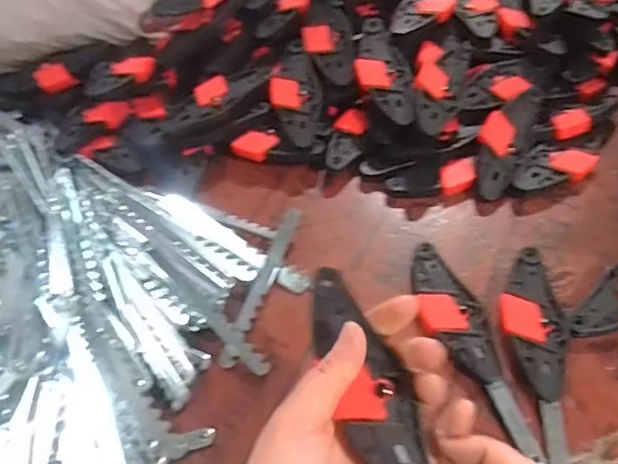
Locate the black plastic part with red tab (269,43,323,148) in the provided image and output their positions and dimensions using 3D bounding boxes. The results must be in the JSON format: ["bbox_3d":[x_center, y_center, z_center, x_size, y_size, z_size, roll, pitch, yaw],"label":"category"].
[{"bbox_3d":[-0.013,-0.140,0.555,0.049,0.020,0.117,-5,70,0],"label":"black plastic part with red tab"}]

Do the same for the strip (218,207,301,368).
[{"bbox_3d":[-0.037,0.041,0.458,0.015,0.008,0.148,22,61,1],"label":"strip"}]

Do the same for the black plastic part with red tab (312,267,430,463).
[{"bbox_3d":[0.030,0.076,0.292,0.038,0.008,0.117,-20,74,-12],"label":"black plastic part with red tab"}]

